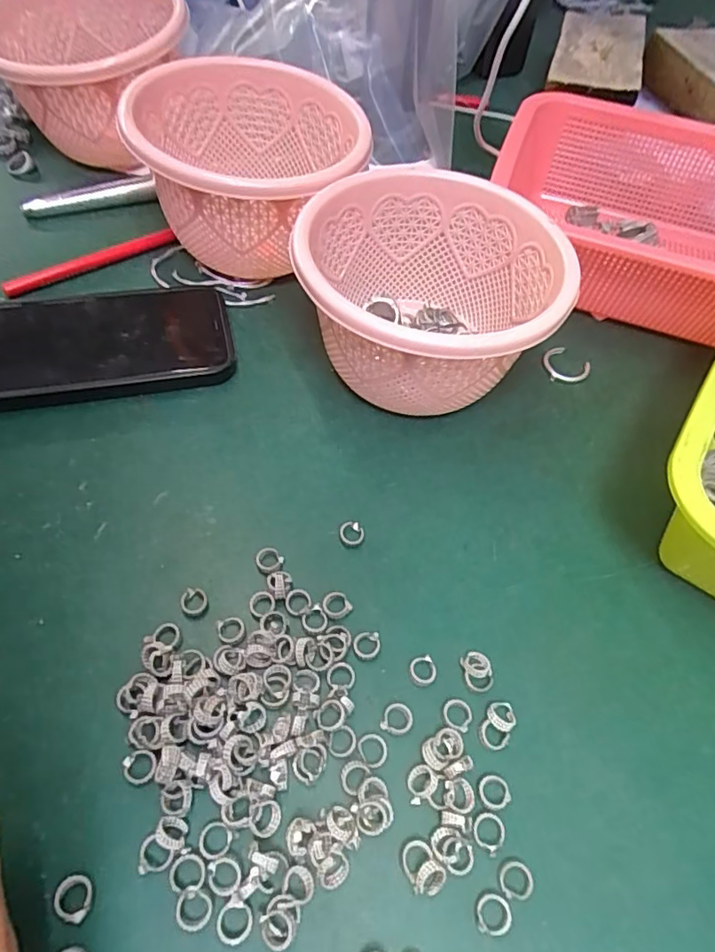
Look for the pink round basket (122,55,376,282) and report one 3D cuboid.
[{"bbox_3d":[-0.068,-0.194,0.374,0.138,0.097,0.136,2,57,-3],"label":"pink round basket"}]

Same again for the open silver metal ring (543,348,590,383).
[{"bbox_3d":[0.142,-0.076,0.381,0.028,0.007,0.027,2,55,-3],"label":"open silver metal ring"}]

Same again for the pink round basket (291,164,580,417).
[{"bbox_3d":[0.039,-0.094,0.331,0.138,0.096,0.143,2,57,-3],"label":"pink round basket"}]

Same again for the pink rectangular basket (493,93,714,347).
[{"bbox_3d":[0.232,-0.178,0.415,0.267,0.084,0.199,15,57,5],"label":"pink rectangular basket"}]

